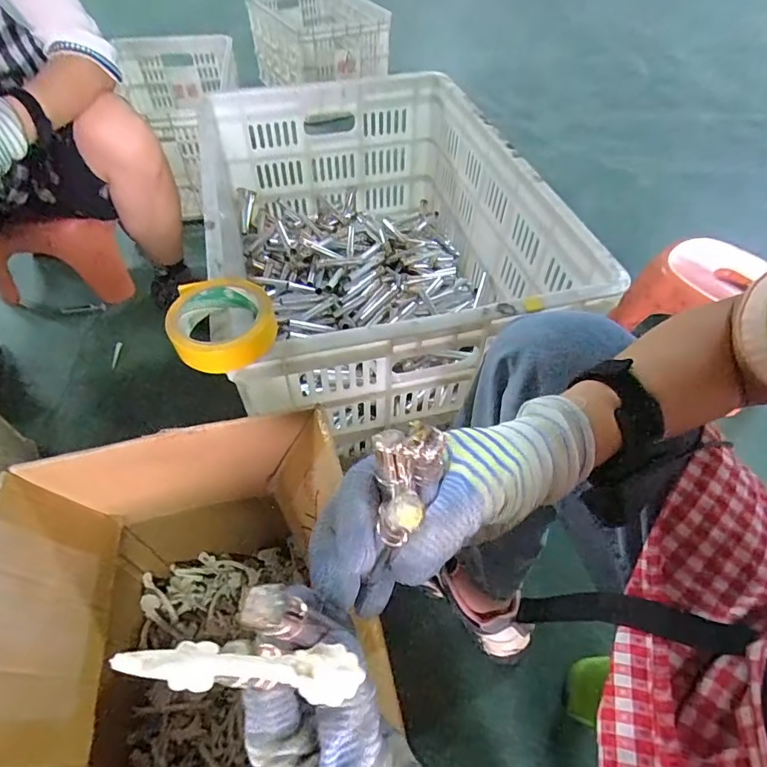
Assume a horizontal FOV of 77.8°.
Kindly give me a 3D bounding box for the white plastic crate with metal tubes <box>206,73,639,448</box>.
[{"bbox_3d":[-0.013,-0.234,0.799,0.477,0.258,0.658,-13,52,-12],"label":"white plastic crate with metal tubes"}]

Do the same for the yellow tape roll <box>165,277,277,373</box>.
[{"bbox_3d":[-0.158,-0.062,0.473,0.098,0.034,0.101,-6,51,-7],"label":"yellow tape roll"}]

